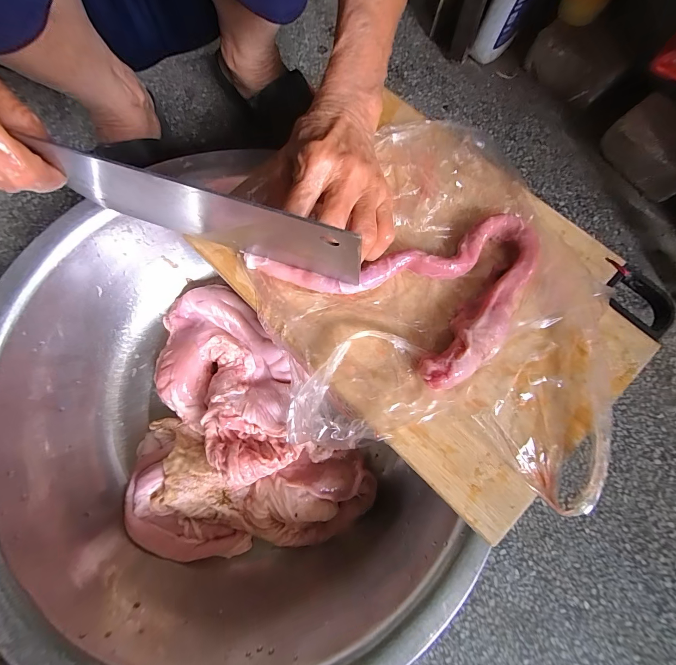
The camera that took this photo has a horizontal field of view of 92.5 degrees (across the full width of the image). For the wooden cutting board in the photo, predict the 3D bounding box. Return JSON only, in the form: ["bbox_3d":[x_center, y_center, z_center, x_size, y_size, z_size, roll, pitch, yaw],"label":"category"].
[{"bbox_3d":[0.077,-0.038,0.246,0.226,0.031,0.282,-43,80,-11],"label":"wooden cutting board"}]

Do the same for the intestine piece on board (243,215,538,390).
[{"bbox_3d":[0.048,-0.058,0.247,0.177,0.026,0.139,36,78,8],"label":"intestine piece on board"}]

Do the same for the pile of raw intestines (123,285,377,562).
[{"bbox_3d":[-0.125,0.098,0.324,0.211,0.047,0.292,-32,78,-8],"label":"pile of raw intestines"}]

